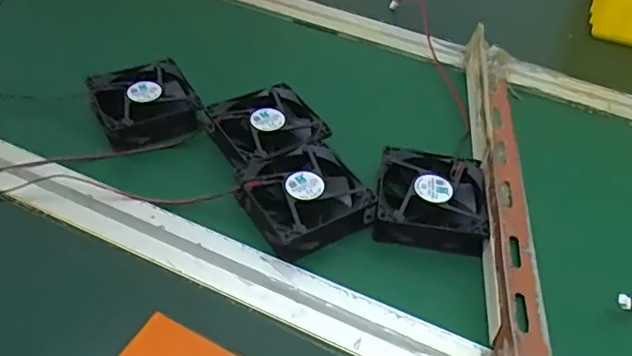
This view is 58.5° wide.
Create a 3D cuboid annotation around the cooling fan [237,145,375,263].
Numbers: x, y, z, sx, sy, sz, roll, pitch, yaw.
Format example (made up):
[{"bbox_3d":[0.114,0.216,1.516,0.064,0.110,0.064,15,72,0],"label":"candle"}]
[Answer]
[{"bbox_3d":[-0.009,0.013,0.421,0.081,0.021,0.076,-24,52,-24],"label":"cooling fan"}]

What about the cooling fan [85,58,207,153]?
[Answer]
[{"bbox_3d":[-0.147,-0.064,0.489,0.081,0.029,0.089,-20,50,-21],"label":"cooling fan"}]

